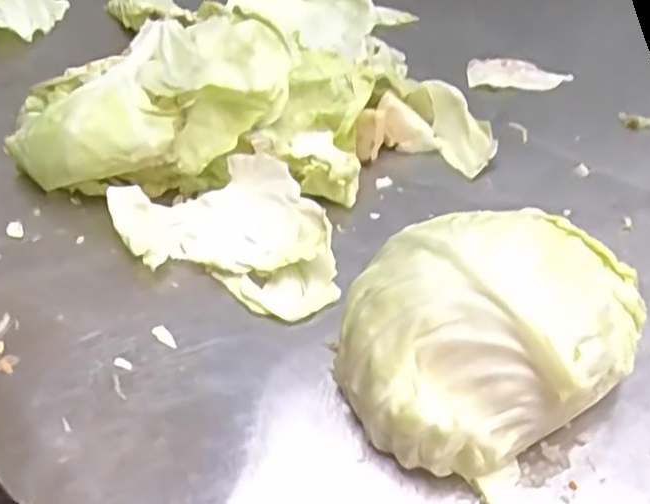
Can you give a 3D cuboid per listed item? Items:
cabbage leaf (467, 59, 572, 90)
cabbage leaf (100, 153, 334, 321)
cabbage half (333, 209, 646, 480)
[{"bbox_3d":[0.146,-0.135,0.529,0.078,0.007,0.037,2,43,-1],"label":"cabbage leaf"},{"bbox_3d":[-0.049,-0.016,0.360,0.120,0.032,0.072,18,45,15],"label":"cabbage leaf"},{"bbox_3d":[0.068,0.029,0.294,0.125,0.072,0.101,-24,49,-26],"label":"cabbage half"}]

